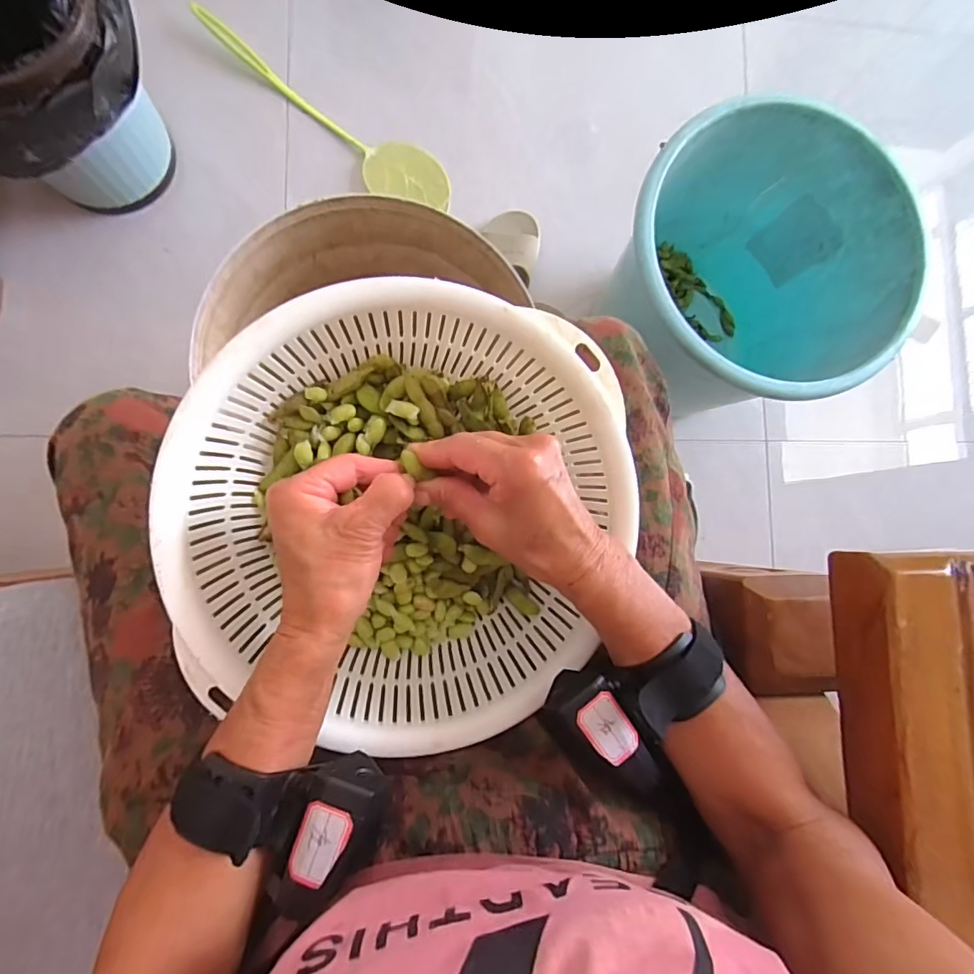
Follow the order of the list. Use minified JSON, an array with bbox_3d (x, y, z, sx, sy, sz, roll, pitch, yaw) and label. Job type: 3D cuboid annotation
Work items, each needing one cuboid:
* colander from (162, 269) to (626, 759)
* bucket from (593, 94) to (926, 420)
[{"bbox_3d":[-0.048,0.022,0.329,0.262,0.102,0.260,0,86,-7],"label":"colander"},{"bbox_3d":[0.310,-0.253,0.707,0.318,0.314,0.318,0,86,-7],"label":"bucket"}]

